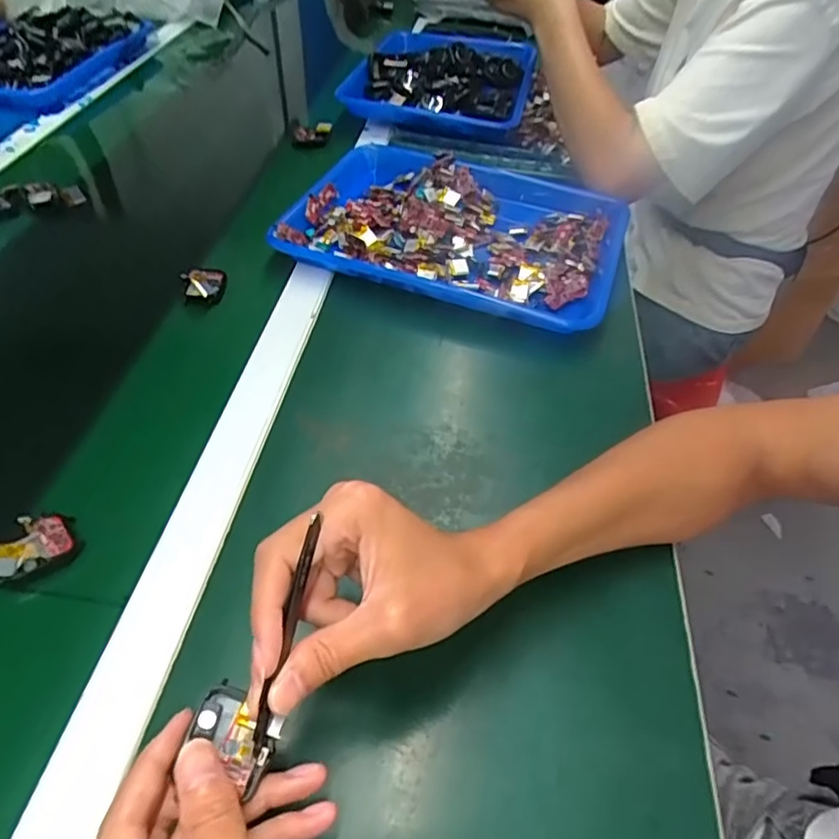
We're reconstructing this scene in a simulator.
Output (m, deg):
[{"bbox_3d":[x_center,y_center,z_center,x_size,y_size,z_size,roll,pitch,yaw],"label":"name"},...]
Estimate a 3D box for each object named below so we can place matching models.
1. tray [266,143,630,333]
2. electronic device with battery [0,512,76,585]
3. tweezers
[{"bbox_3d":[0.042,-0.212,0.647,0.341,0.047,0.277,16,52,12],"label":"tray"},{"bbox_3d":[-0.249,0.077,0.372,0.050,0.028,0.033,-29,56,-23],"label":"electronic device with battery"},{"bbox_3d":[-0.059,0.097,0.258,0.007,0.013,0.102,14,87,8],"label":"tweezers"}]

